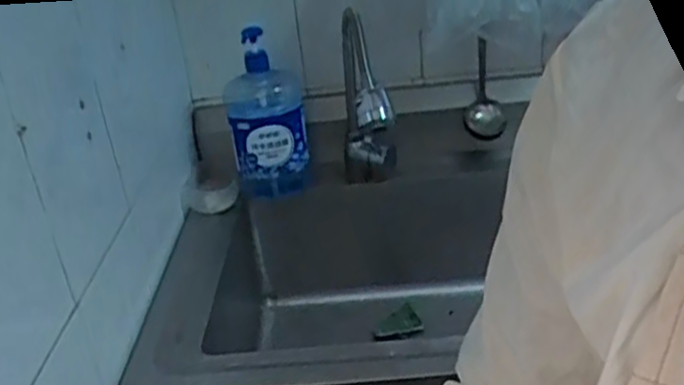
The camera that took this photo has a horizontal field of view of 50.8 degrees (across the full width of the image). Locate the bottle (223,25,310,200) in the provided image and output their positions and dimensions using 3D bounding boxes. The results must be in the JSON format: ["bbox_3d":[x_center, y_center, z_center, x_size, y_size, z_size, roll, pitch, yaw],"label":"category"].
[{"bbox_3d":[-0.122,-0.129,1.188,0.116,0.243,0.127,-1,26,12],"label":"bottle"}]

